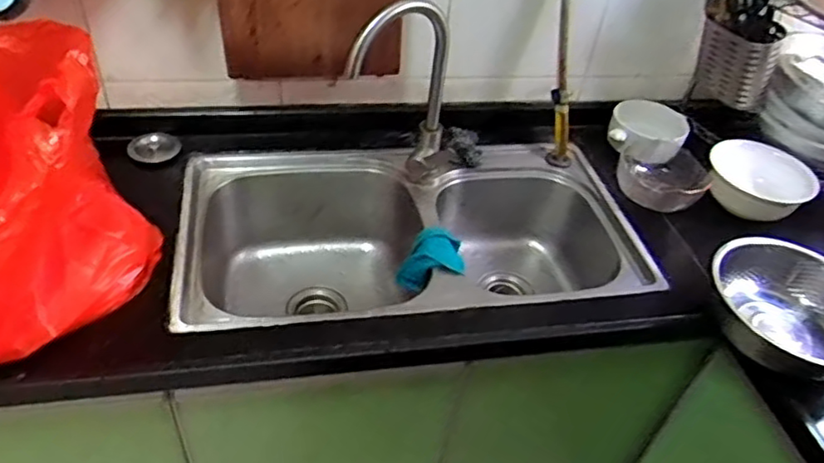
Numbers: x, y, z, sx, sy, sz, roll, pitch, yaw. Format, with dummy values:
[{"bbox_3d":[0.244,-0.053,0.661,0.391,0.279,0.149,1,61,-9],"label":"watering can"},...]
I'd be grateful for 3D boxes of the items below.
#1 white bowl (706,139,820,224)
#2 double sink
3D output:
[{"bbox_3d":[0.633,-0.093,1.150,0.175,0.087,0.175,4,42,-4],"label":"white bowl"},{"bbox_3d":[-0.008,0.055,1.180,0.775,0.243,0.463,-2,43,-11],"label":"double sink"}]

